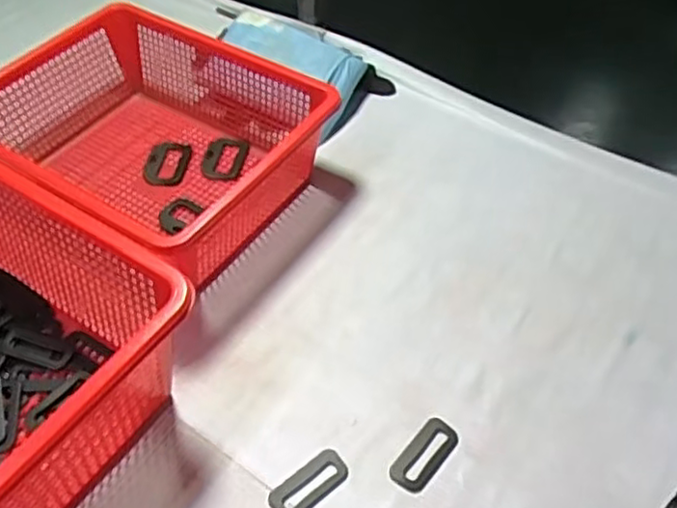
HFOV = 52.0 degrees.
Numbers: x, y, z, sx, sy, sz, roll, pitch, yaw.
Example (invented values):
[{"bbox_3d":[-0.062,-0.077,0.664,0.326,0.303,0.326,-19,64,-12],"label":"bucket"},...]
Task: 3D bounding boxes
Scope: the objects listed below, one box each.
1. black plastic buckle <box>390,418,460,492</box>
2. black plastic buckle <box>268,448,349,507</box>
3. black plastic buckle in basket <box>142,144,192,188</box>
[{"bbox_3d":[0.063,0.146,0.507,0.030,0.004,0.060,33,57,24],"label":"black plastic buckle"},{"bbox_3d":[-0.021,0.163,0.493,0.060,0.004,0.028,-32,57,-24],"label":"black plastic buckle"},{"bbox_3d":[-0.176,-0.094,0.707,0.043,0.005,0.061,1,50,1],"label":"black plastic buckle in basket"}]

